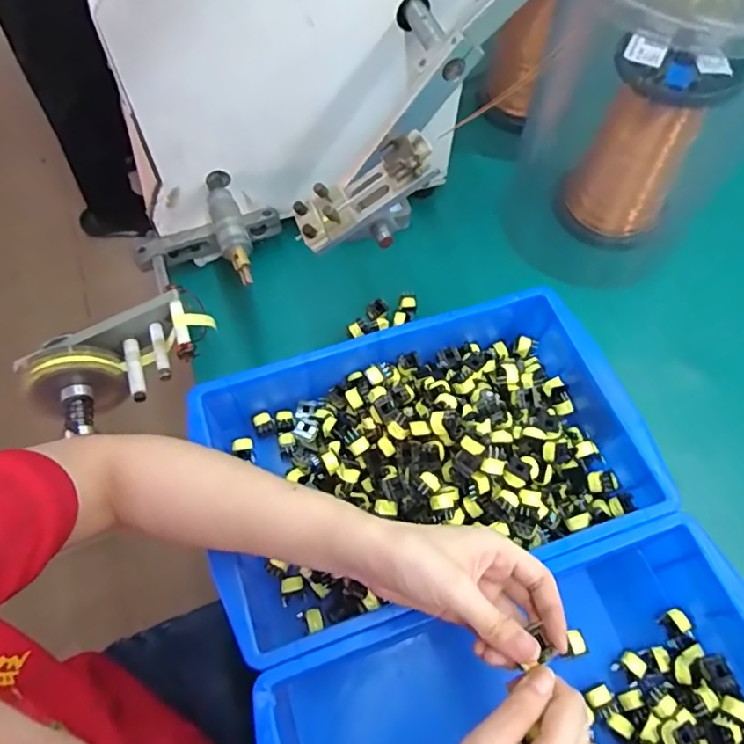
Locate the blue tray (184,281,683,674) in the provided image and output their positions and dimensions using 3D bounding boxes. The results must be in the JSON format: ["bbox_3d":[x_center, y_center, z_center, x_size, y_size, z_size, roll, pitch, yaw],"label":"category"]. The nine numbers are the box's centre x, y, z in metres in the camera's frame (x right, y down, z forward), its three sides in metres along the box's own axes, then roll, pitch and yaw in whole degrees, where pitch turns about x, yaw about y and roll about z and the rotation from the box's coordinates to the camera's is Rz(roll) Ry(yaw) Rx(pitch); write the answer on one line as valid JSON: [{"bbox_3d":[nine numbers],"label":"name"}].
[{"bbox_3d":[0.043,0.068,0.493,0.366,0.082,0.226,-15,63,-7],"label":"blue tray"}]

